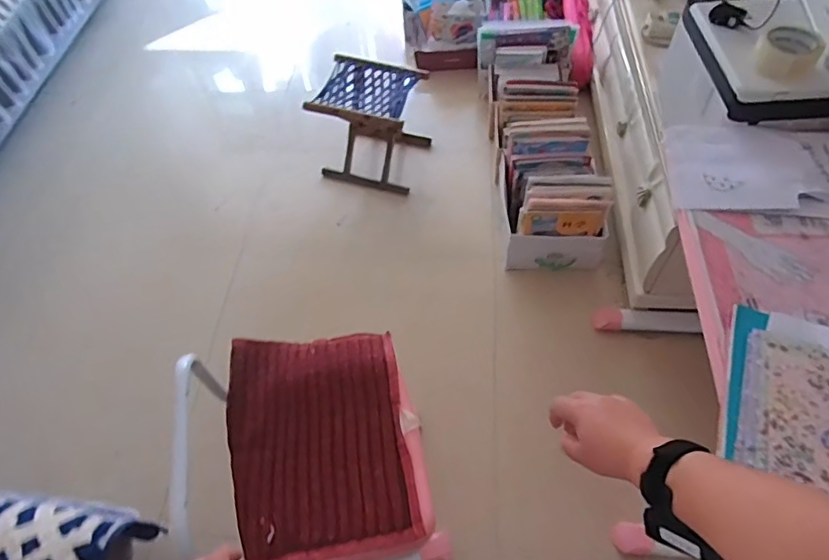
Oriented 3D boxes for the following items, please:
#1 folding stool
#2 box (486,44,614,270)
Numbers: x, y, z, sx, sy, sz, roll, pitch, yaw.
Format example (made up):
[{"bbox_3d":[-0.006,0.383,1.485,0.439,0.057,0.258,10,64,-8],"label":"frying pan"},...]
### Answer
[{"bbox_3d":[-0.138,-0.504,1.775,0.300,0.387,0.278,11,61,13],"label":"folding stool"},{"bbox_3d":[0.394,-0.432,1.700,0.291,0.318,0.799,-6,58,2],"label":"box"}]

